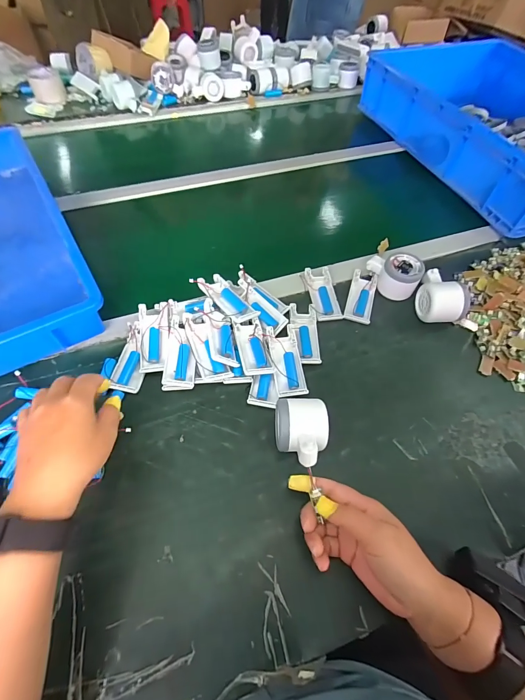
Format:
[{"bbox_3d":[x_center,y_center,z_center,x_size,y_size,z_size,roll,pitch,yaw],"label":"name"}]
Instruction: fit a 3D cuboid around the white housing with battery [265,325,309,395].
[{"bbox_3d":[0.033,0.015,0.447,0.041,0.018,0.102,-8,57,-7],"label":"white housing with battery"}]

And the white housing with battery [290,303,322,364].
[{"bbox_3d":[0.063,-0.028,0.479,0.039,0.018,0.102,1,57,-1],"label":"white housing with battery"}]

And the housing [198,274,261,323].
[{"bbox_3d":[-0.051,-0.075,0.491,0.045,0.023,0.100,-34,64,-21],"label":"housing"}]

